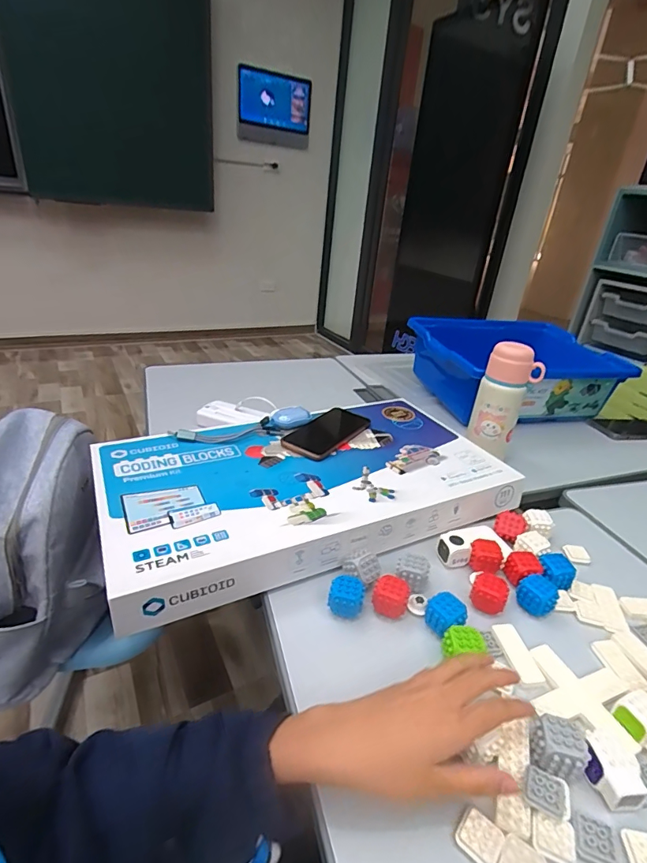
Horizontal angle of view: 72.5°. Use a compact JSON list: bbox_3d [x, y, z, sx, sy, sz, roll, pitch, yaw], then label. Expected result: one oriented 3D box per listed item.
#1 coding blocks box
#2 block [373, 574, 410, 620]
[{"bbox_3d":[-0.018,0.065,0.637,0.545,0.047,0.304,-9,31,-25],"label":"coding blocks box"},{"bbox_3d":[0.072,0.177,0.471,0.037,0.035,0.031,12,28,11],"label":"block"}]

